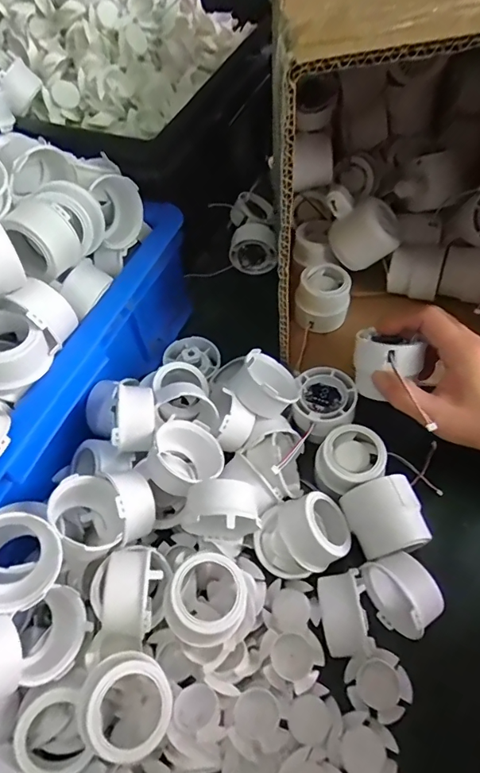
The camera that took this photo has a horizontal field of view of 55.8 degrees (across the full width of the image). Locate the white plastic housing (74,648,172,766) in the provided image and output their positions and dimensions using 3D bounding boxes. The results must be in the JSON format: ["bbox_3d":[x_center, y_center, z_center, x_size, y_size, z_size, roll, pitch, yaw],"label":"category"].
[{"bbox_3d":[-0.067,0.187,0.269,0.051,0.023,0.052,13,55,-19],"label":"white plastic housing"}]

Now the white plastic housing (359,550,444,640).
[{"bbox_3d":[0.112,0.143,0.314,0.032,0.048,0.050,-23,59,-12],"label":"white plastic housing"}]

